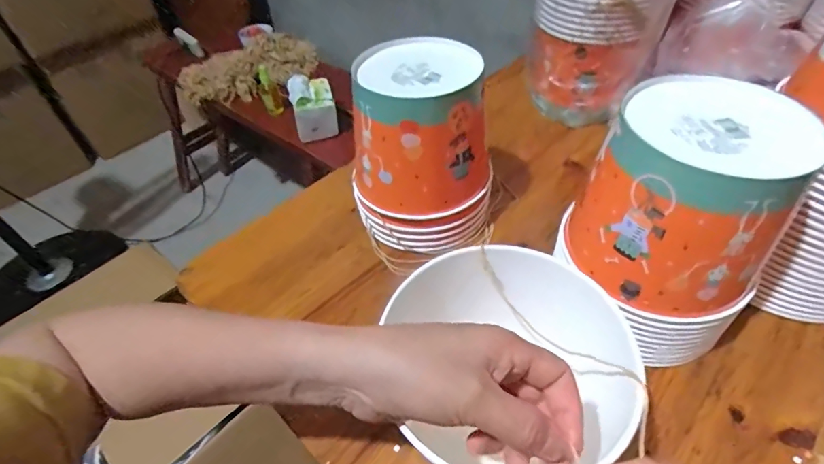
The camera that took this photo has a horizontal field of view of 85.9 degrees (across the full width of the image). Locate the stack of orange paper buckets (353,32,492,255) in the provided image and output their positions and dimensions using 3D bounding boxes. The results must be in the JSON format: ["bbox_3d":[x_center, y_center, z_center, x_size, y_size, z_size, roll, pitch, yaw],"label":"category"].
[{"bbox_3d":[0.016,-0.096,0.501,0.148,0.183,0.141,2,46,7],"label":"stack of orange paper buckets"}]

